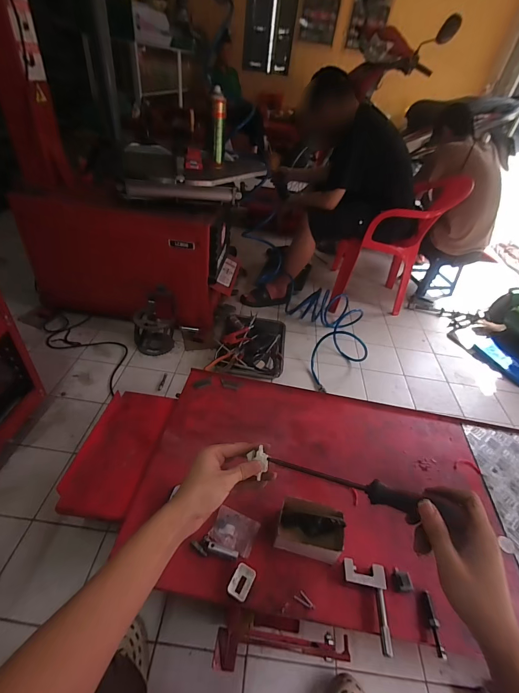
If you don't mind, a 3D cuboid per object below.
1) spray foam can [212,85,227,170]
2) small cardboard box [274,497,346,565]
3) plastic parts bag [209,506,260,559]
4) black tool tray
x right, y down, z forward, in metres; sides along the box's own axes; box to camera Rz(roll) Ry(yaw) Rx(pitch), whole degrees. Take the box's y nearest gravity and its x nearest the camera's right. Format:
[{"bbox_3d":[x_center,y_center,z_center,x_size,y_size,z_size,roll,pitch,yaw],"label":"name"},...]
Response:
[{"bbox_3d":[-0.134,-0.706,1.060,0.050,0.208,0.042,3,41,-7],"label":"spray foam can"},{"bbox_3d":[0.112,0.410,0.718,0.141,0.068,0.095,13,40,5],"label":"small cardboard box"},{"bbox_3d":[-0.056,0.417,0.726,0.097,0.021,0.082,17,39,14],"label":"plastic parts bag"},{"bbox_3d":[-0.033,-0.018,1.438,0.292,0.066,0.378,9,40,0],"label":"black tool tray"}]

